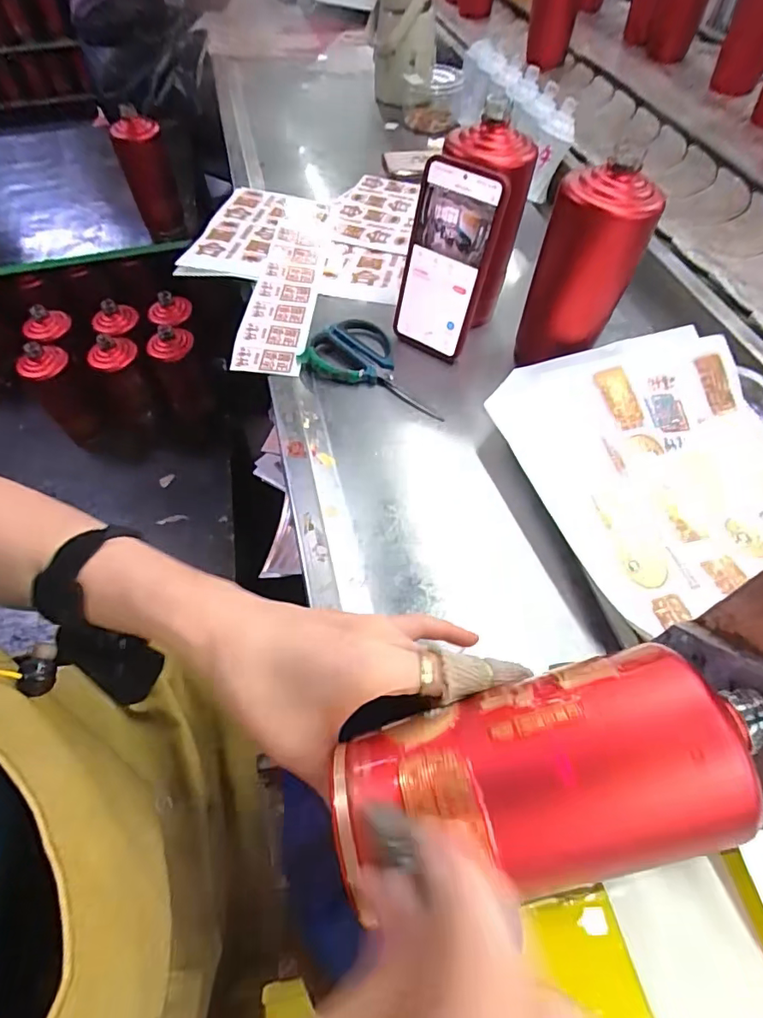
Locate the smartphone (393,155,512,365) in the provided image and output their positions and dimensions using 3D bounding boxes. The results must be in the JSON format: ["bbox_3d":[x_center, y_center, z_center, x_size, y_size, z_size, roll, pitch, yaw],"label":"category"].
[{"bbox_3d":[0.058,-0.233,0.499,0.088,0.168,0.014,34,44,21],"label":"smartphone"}]

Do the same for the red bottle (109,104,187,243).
[{"bbox_3d":[-0.405,-0.578,0.905,0.082,0.182,0.075,-7,56,-4],"label":"red bottle"}]

